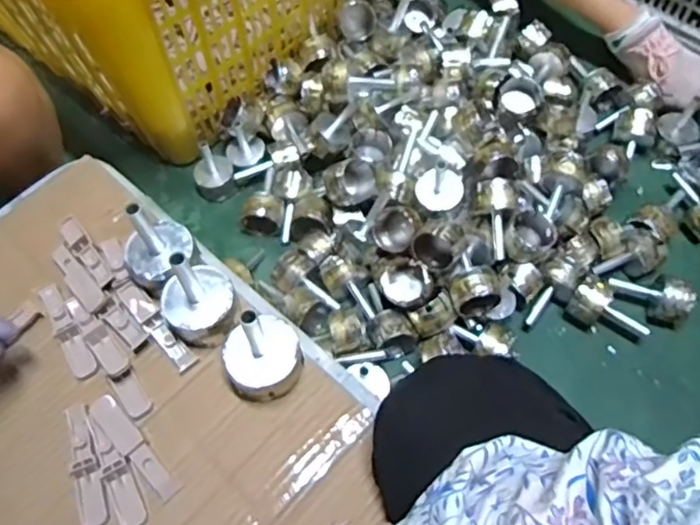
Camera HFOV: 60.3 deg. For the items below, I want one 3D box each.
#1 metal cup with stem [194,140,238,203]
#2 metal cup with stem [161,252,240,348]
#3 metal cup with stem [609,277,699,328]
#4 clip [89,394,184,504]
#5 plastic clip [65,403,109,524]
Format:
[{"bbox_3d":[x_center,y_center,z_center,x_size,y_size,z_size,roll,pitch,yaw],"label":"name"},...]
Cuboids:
[{"bbox_3d":[-0.218,-0.145,0.955,0.063,0.095,0.055,-15,62,-5],"label":"metal cup with stem"},{"bbox_3d":[-0.130,0.029,0.507,0.061,0.099,0.056,-1,62,2],"label":"metal cup with stem"},{"bbox_3d":[0.419,0.052,0.829,0.106,0.060,0.046,17,64,12],"label":"metal cup with stem"},{"bbox_3d":[-0.176,0.150,0.491,0.021,0.008,0.103,-41,67,-18],"label":"clip"},{"bbox_3d":[-0.214,0.164,0.487,0.022,0.009,0.097,-22,63,-8],"label":"plastic clip"}]

